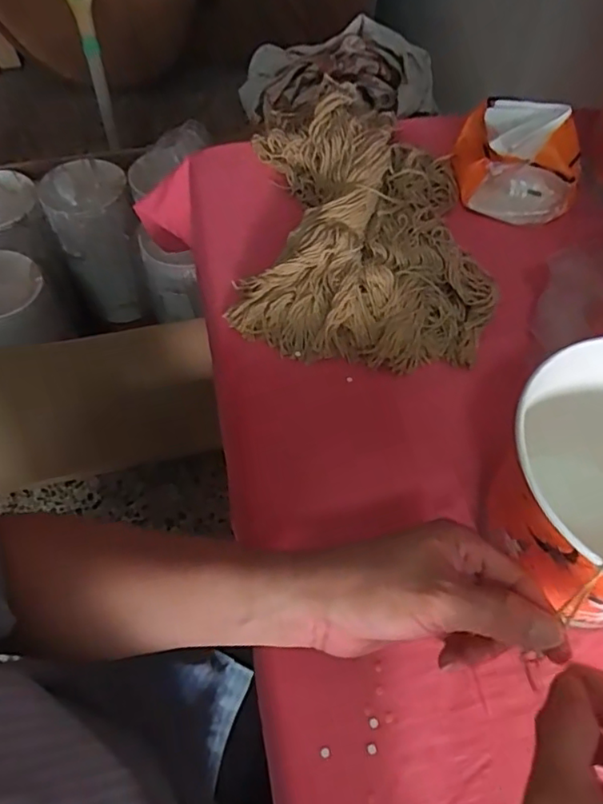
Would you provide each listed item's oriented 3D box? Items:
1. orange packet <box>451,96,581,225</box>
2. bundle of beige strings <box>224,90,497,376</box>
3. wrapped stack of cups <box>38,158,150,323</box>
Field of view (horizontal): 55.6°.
[{"bbox_3d":[0.228,-0.265,0.604,0.113,0.078,0.133,6,57,2],"label":"orange packet"},{"bbox_3d":[0.061,-0.188,0.568,0.231,0.054,0.347,4,57,1],"label":"bundle of beige strings"},{"bbox_3d":[-0.408,-0.320,1.181,0.154,0.277,0.172,-15,59,-11],"label":"wrapped stack of cups"}]

